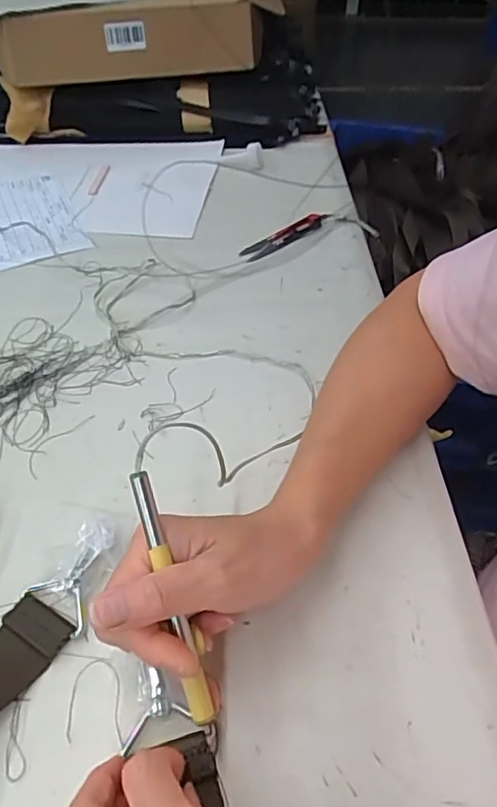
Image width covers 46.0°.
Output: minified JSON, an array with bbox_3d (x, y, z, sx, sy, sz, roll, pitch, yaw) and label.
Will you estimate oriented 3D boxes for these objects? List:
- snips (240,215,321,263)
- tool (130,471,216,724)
[{"bbox_3d":[0.037,-0.178,0.622,0.111,0.007,0.022,-32,54,-26],"label":"snips"},{"bbox_3d":[-0.036,0.092,0.278,0.011,0.007,0.122,-15,91,-13],"label":"tool"}]

